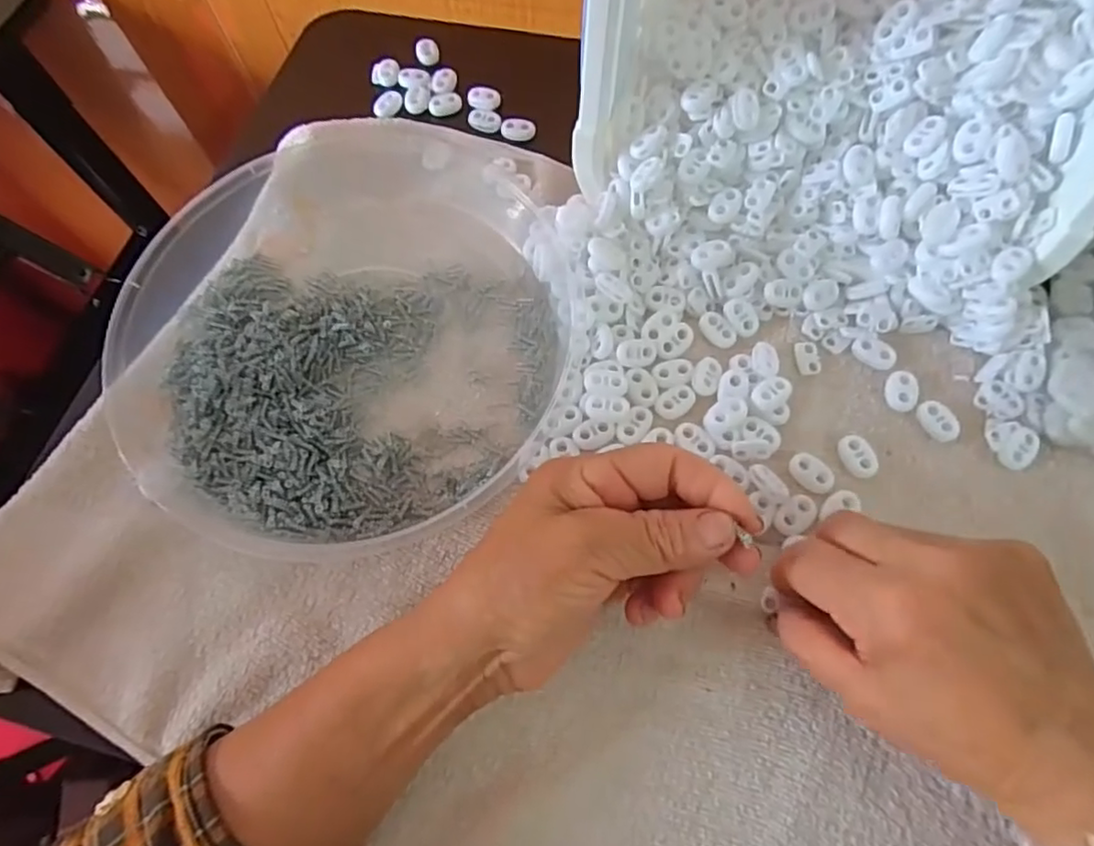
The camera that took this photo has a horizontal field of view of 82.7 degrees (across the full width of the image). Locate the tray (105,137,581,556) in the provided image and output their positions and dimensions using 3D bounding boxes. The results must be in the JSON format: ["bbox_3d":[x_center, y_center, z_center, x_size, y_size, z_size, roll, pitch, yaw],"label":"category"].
[{"bbox_3d":[-0.103,-0.061,0.333,0.227,0.033,0.256,0,69,3],"label":"tray"}]

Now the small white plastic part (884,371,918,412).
[{"bbox_3d":[0.182,-0.016,0.320,0.015,0.006,0.023,12,70,8],"label":"small white plastic part"}]

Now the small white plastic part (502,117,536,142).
[{"bbox_3d":[-0.019,-0.192,0.408,0.022,0.009,0.011,9,69,6],"label":"small white plastic part"}]

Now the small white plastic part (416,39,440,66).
[{"bbox_3d":[-0.085,-0.264,0.444,0.016,0.008,0.016,-15,68,-3],"label":"small white plastic part"}]

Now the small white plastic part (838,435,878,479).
[{"bbox_3d":[0.153,0.017,0.307,0.014,0.006,0.022,-13,68,-2],"label":"small white plastic part"}]

